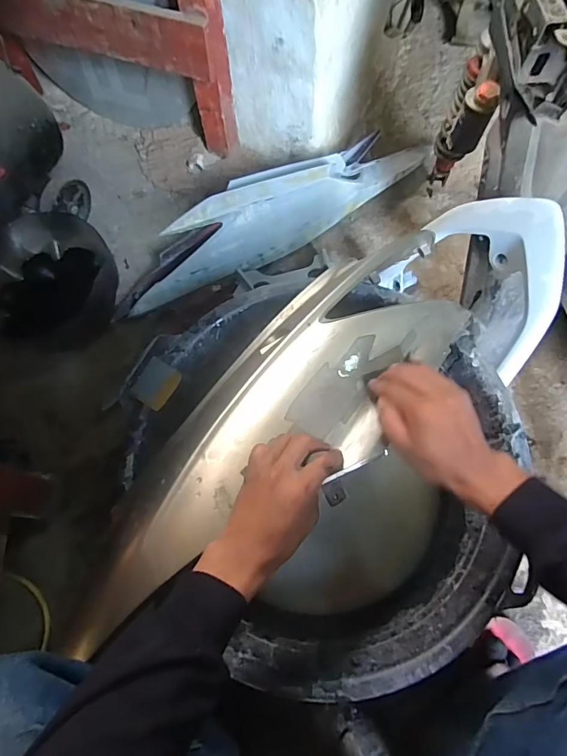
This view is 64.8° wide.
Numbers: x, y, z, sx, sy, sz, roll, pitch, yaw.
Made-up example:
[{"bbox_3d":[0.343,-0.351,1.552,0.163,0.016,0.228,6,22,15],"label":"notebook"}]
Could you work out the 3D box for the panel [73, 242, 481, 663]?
[{"bbox_3d":[0.002,0.038,0.493,0.184,0.067,0.577,41,74,15],"label":"panel"}]

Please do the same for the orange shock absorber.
[{"bbox_3d":[0.312,-0.447,0.805,0.050,0.306,0.097,9,88,4],"label":"orange shock absorber"}]

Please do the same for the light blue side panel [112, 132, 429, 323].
[{"bbox_3d":[-0.011,-0.319,0.847,0.680,0.140,0.114,-30,71,-11],"label":"light blue side panel"}]

